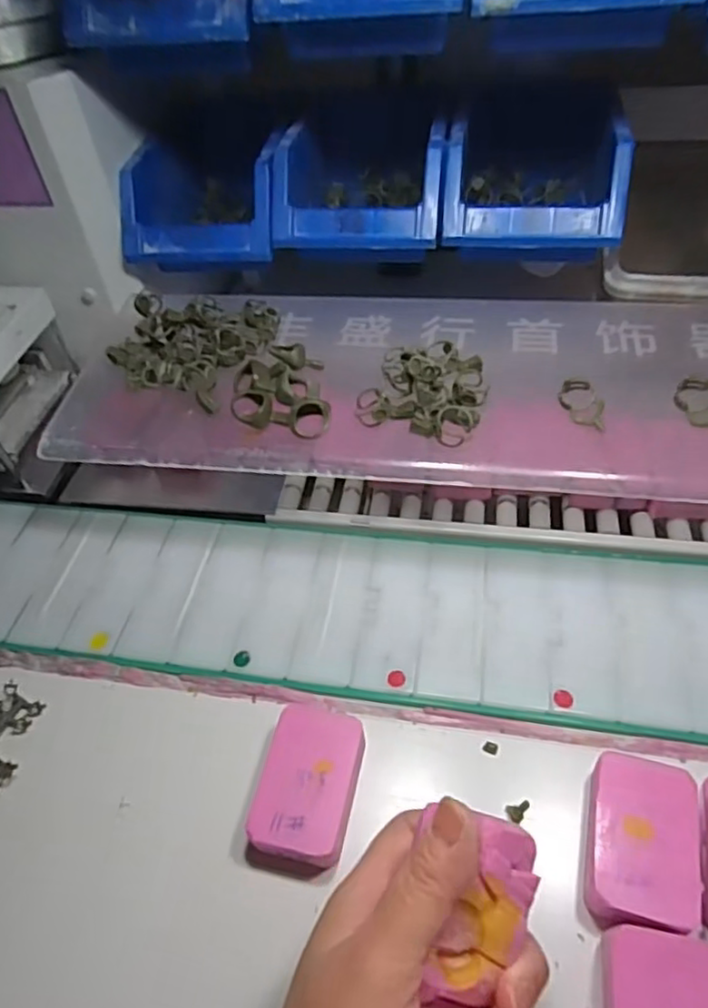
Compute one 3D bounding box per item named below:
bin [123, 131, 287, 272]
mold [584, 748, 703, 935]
[{"bbox_3d":[-0.112,-0.261,0.530,0.126,0.071,0.156,5,49,10],"label":"bin"},{"bbox_3d":[0.137,0.163,0.307,0.048,0.023,0.074,10,50,14],"label":"mold"}]

